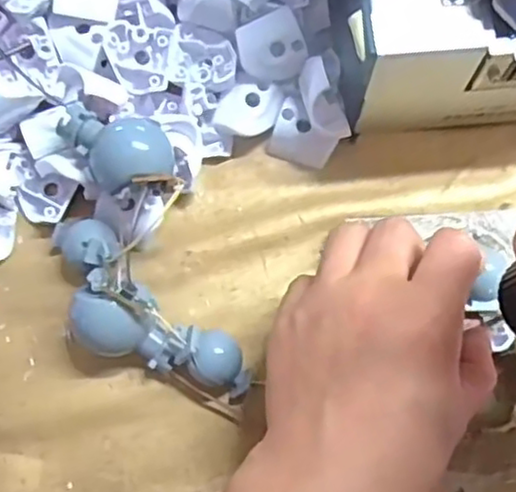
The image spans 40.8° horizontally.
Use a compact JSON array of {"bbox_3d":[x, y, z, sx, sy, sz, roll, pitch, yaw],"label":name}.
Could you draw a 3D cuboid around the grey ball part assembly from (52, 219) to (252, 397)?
[{"bbox_3d":[-0.055,0.032,0.306,0.110,0.039,0.043,40,78,11],"label":"grey ball part assembly"}]

